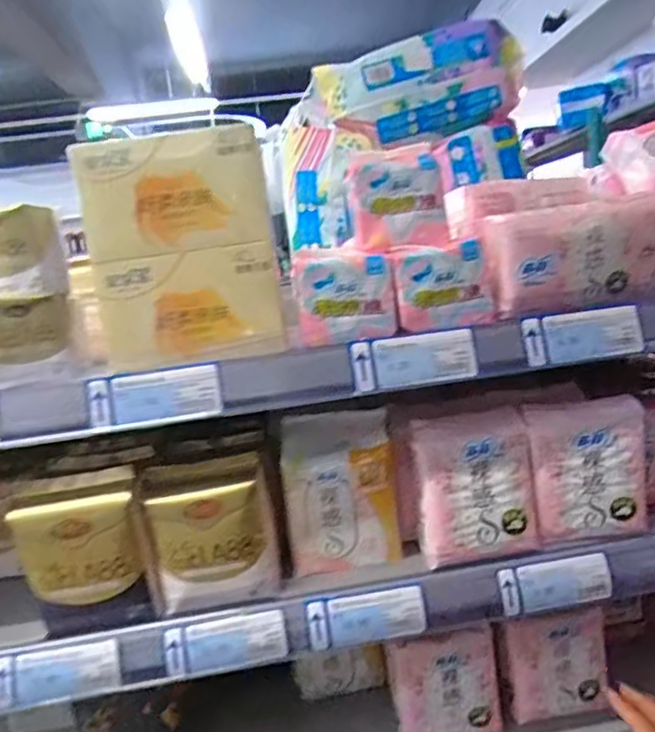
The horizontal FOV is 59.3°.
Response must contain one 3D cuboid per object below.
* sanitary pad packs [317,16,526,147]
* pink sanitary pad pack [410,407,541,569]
[{"bbox_3d":[0.122,-0.378,0.779,0.267,0.130,0.088,-2,10,12],"label":"sanitary pad packs"},{"bbox_3d":[0.123,0.098,0.480,0.093,0.110,0.035,-5,10,-5],"label":"pink sanitary pad pack"}]

